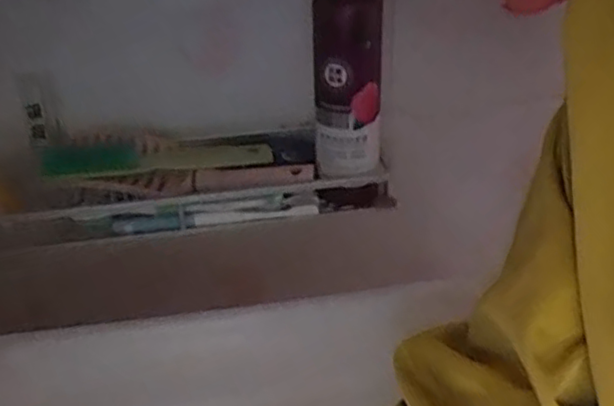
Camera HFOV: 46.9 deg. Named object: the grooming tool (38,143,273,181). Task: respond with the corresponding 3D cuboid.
[{"bbox_3d":[-0.136,-0.047,0.651,0.202,0.033,0.052,-4,30,-4],"label":"grooming tool"}]

